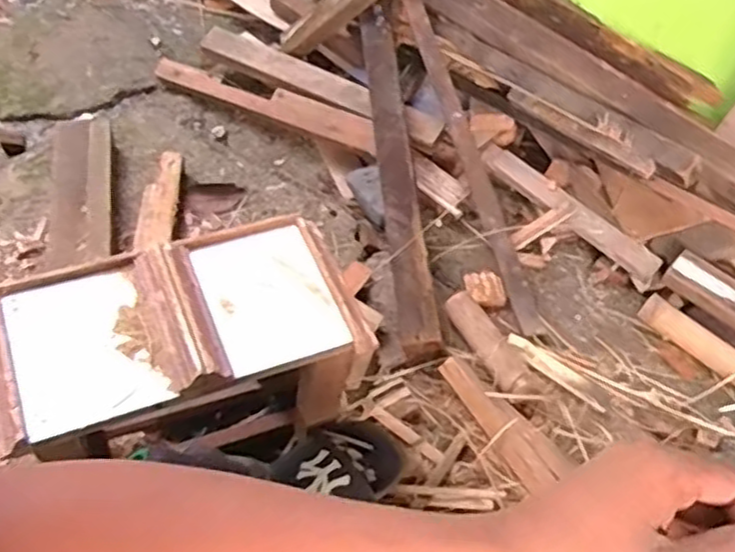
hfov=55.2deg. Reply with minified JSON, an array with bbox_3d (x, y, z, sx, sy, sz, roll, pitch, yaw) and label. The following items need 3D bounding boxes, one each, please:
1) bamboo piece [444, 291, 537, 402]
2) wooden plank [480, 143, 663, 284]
[{"bbox_3d":[0.182,0.105,1.073,0.051,0.045,0.194,-22,58,-19],"label":"bamboo piece"},{"bbox_3d":[0.357,-0.128,1.262,0.060,0.027,0.385,-32,61,-26],"label":"wooden plank"}]

